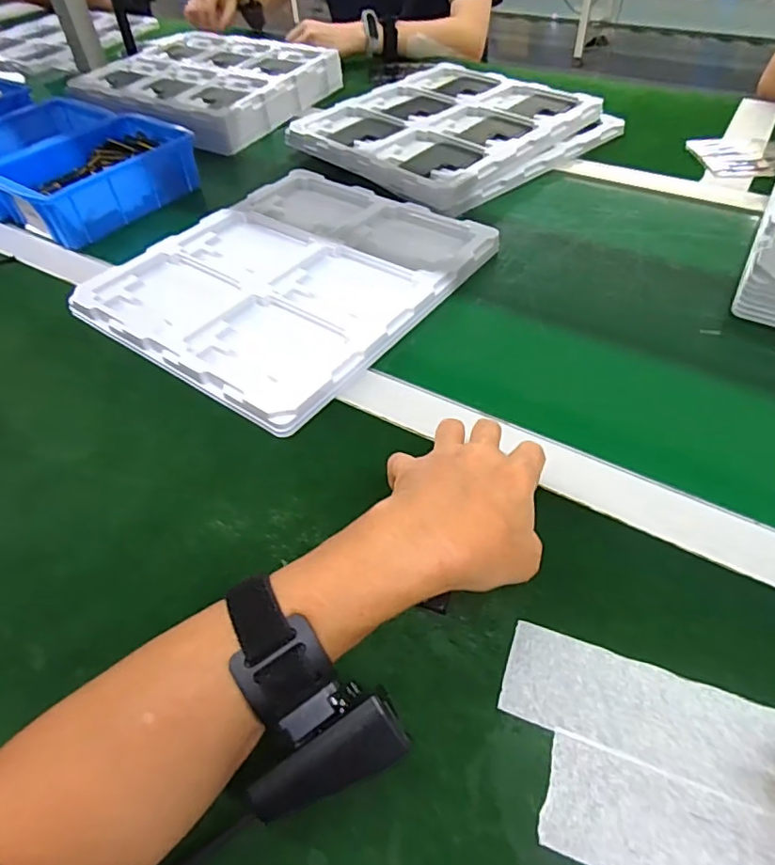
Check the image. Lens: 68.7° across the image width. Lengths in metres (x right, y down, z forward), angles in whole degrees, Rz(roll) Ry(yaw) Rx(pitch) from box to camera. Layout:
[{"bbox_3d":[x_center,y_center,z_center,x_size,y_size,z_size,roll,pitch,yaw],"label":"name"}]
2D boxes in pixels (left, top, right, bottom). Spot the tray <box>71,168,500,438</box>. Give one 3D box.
[{"bbox_3d":[-0.090,-0.155,0.546,0.276,0.017,0.321,30,57,23],"label":"tray"}]

